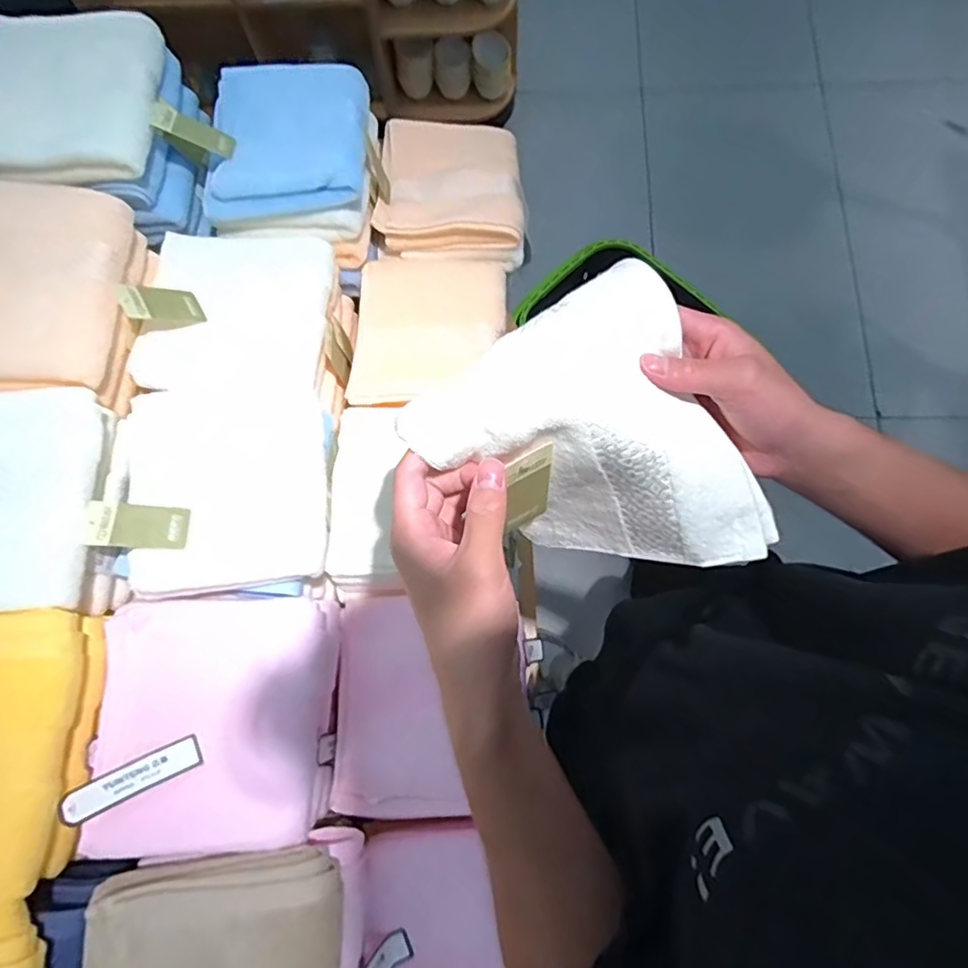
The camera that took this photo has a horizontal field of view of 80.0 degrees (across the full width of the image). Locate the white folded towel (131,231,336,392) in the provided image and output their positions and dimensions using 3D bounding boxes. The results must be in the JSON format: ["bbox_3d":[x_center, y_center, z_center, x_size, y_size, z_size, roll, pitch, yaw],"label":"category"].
[{"bbox_3d":[-0.259,-0.183,0.614,0.185,0.045,0.178,2,76,2],"label":"white folded towel"}]

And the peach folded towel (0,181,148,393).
[{"bbox_3d":[-0.415,-0.177,0.527,0.165,0.047,0.191,2,76,2],"label":"peach folded towel"}]

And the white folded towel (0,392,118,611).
[{"bbox_3d":[-0.415,0.015,0.489,0.164,0.057,0.179,-5,75,1],"label":"white folded towel"}]

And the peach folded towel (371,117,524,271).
[{"bbox_3d":[-0.039,-0.363,0.699,0.169,0.058,0.190,1,75,2],"label":"peach folded towel"}]

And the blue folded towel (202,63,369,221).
[{"bbox_3d":[-0.213,-0.378,0.622,0.163,0.031,0.183,-4,75,1],"label":"blue folded towel"}]

